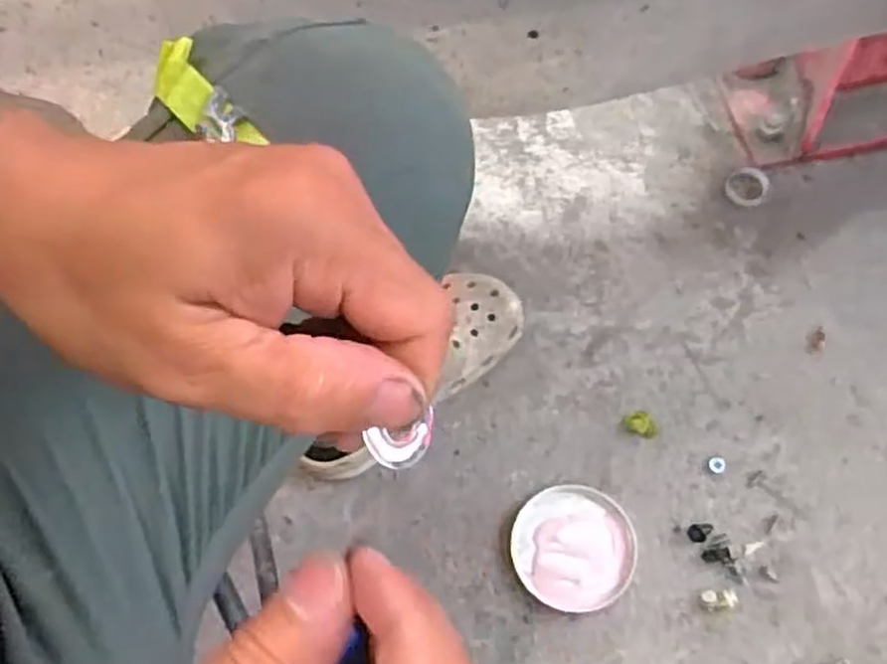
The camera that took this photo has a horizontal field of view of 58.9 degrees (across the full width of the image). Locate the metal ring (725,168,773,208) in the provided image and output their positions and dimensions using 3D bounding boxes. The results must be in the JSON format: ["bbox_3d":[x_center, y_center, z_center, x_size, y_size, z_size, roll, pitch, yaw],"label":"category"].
[{"bbox_3d":[0.323,-0.153,0.833,0.045,0.012,0.043,-3,76,11],"label":"metal ring"}]

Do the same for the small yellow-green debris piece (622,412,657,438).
[{"bbox_3d":[0.187,0.087,0.742,0.034,0.010,0.022,16,66,8],"label":"small yellow-green debris piece"}]

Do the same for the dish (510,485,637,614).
[{"bbox_3d":[0.114,0.190,0.694,0.104,0.014,0.105,0,65,1],"label":"dish"}]

